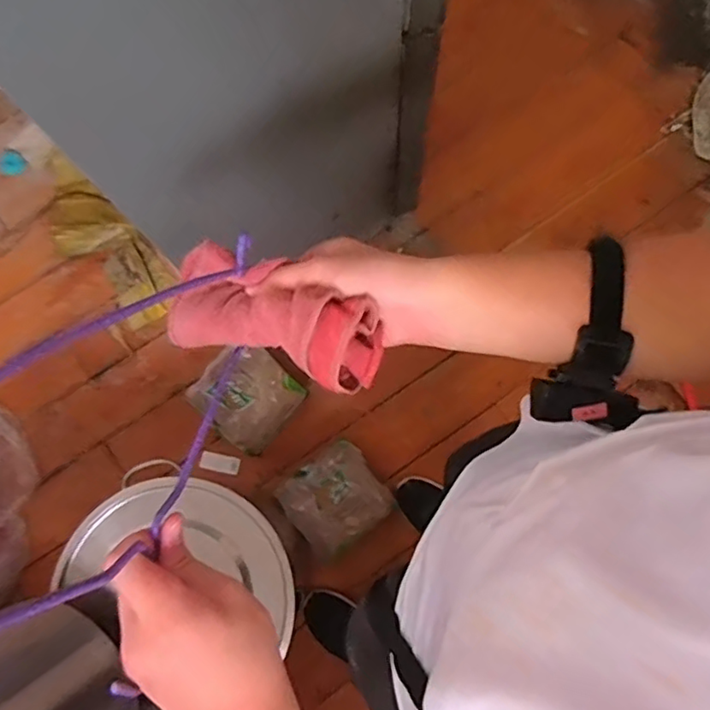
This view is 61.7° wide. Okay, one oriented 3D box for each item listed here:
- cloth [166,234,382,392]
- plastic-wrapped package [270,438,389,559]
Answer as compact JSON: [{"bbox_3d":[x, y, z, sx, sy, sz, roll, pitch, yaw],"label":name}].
[{"bbox_3d":[-0.065,-0.032,0.444,0.175,0.041,0.078,18,80,21],"label":"cloth"},{"bbox_3d":[-0.045,0.322,1.339,0.212,0.166,0.204,-41,80,-7],"label":"plastic-wrapped package"}]

